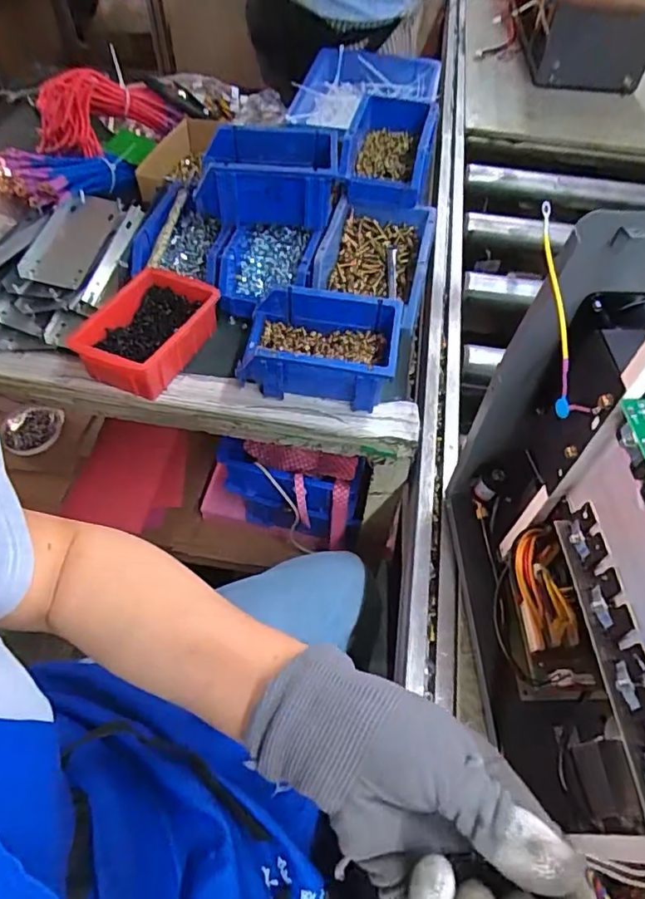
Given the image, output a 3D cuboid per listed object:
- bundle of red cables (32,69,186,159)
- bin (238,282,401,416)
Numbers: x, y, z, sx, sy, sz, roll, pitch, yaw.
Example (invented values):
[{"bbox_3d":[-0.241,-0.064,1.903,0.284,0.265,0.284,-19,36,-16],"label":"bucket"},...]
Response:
[{"bbox_3d":[-0.300,-0.472,0.769,0.203,0.075,0.107,-29,62,-20],"label":"bundle of red cables"},{"bbox_3d":[-0.002,-0.108,0.586,0.159,0.074,0.107,10,56,4],"label":"bin"}]

